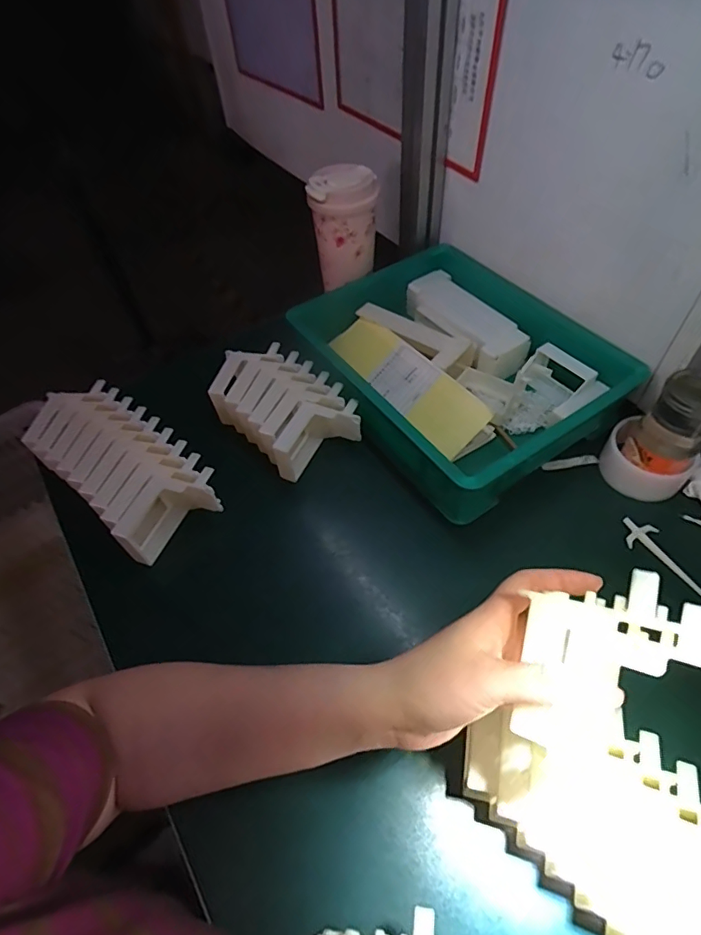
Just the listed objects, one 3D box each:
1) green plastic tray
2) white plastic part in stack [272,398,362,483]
[{"bbox_3d":[0.122,-0.127,0.607,0.267,0.078,0.348,-29,57,-17],"label":"green plastic tray"},{"bbox_3d":[-0.041,-0.036,0.566,0.107,0.057,0.055,-25,56,-14],"label":"white plastic part in stack"}]

